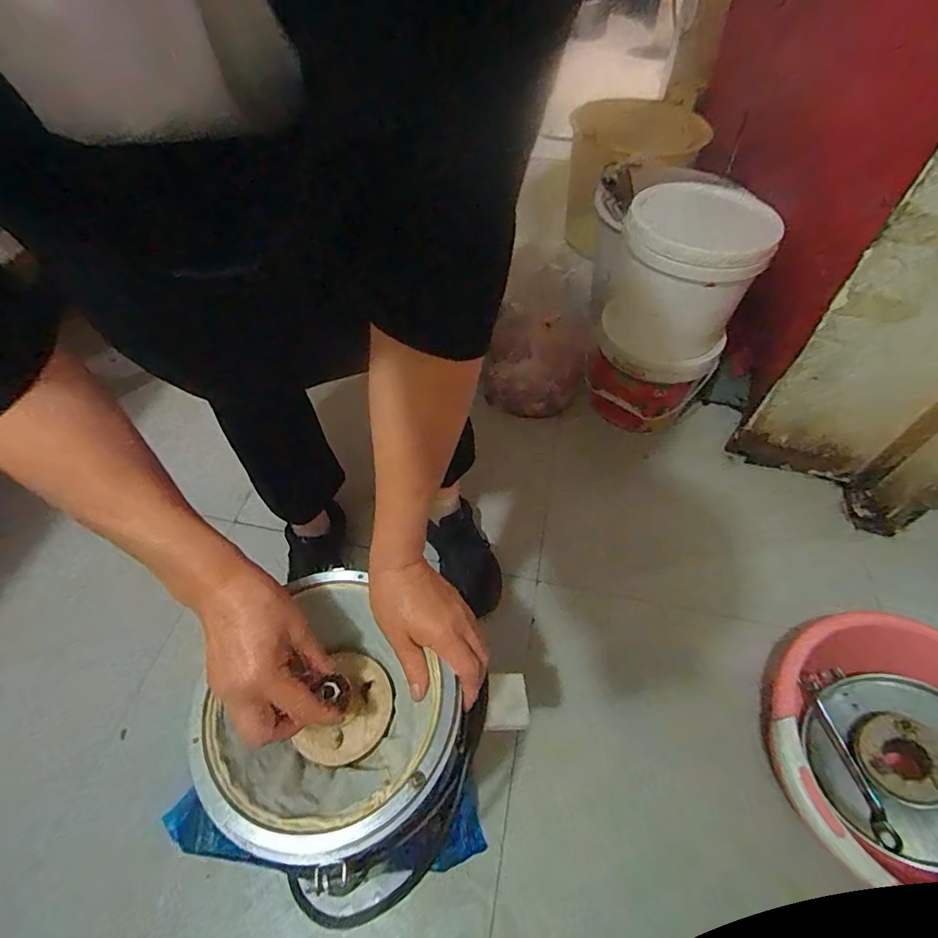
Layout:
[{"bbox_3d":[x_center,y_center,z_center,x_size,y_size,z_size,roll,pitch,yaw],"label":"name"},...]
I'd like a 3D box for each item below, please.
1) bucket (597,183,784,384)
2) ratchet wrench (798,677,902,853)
[{"bbox_3d":[0.384,-0.339,0.904,0.233,0.252,0.274,22,55,15],"label":"bucket"},{"bbox_3d":[0.520,0.395,0.677,0.019,0.026,0.205,-3,53,-3],"label":"ratchet wrench"}]

